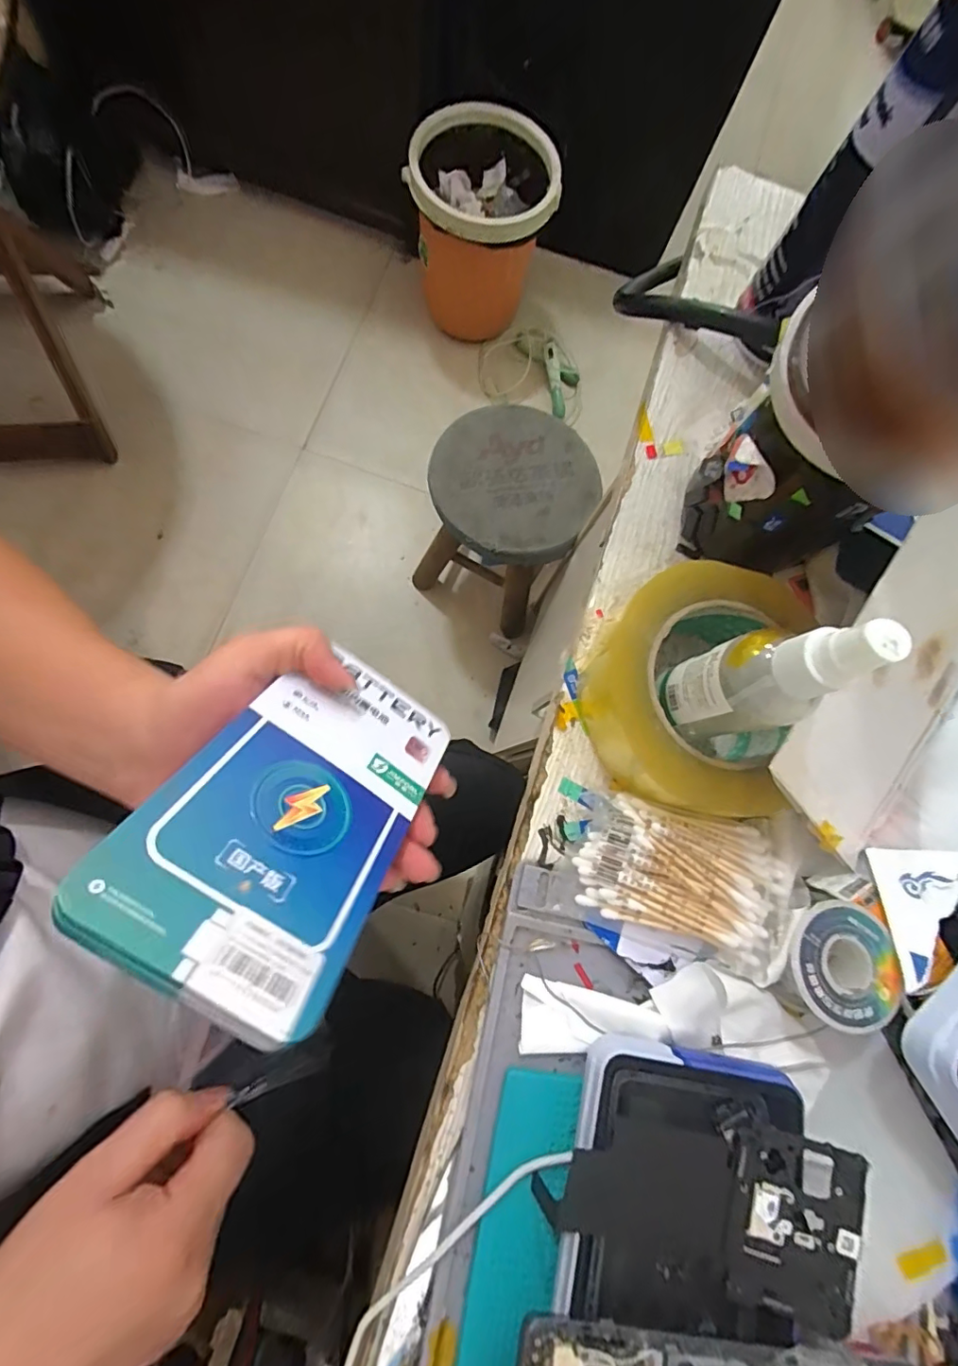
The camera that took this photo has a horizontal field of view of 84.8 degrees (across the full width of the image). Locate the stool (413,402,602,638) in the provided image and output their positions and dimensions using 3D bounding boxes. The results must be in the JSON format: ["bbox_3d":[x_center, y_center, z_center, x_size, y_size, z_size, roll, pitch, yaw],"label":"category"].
[{"bbox_3d":[0.037,-0.293,0.964,0.250,0.316,0.260,27,77,-1],"label":"stool"}]

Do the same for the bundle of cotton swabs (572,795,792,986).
[{"bbox_3d":[0.102,0.095,0.256,0.100,0.020,0.062,22,77,-2],"label":"bundle of cotton swabs"}]

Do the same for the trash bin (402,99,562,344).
[{"bbox_3d":[-0.003,-0.958,1.150,0.291,0.292,0.336,3,78,-6],"label":"trash bin"}]

